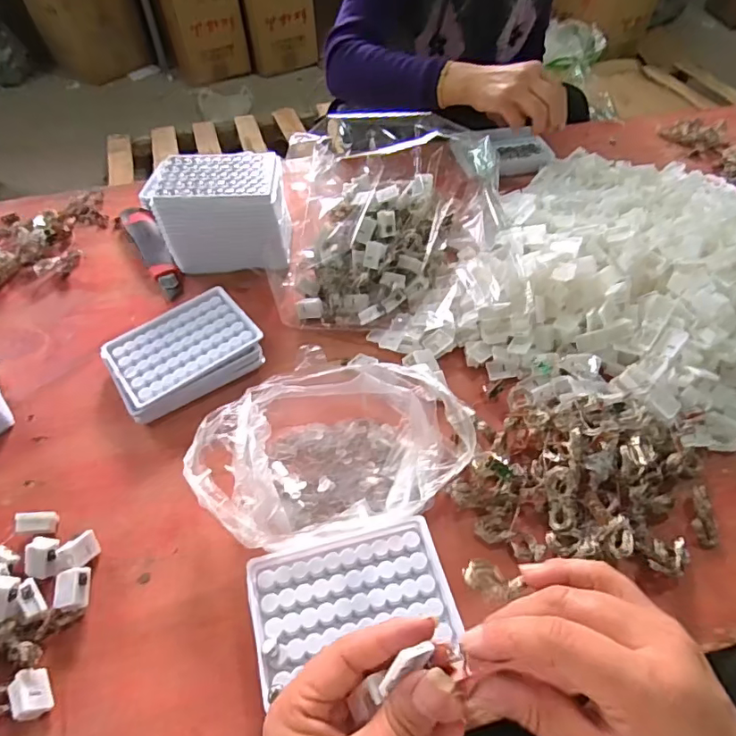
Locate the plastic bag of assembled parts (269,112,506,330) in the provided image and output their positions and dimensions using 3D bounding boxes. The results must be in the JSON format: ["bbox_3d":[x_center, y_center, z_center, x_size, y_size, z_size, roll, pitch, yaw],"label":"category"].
[{"bbox_3d":[0.018,-0.143,0.543,0.236,0.148,0.153,7,50,7],"label":"plastic bag of assembled parts"}]

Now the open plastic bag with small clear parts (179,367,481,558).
[{"bbox_3d":[-0.030,0.062,0.424,0.211,0.060,0.146,-15,52,-11],"label":"open plastic bag with small clear parts"}]

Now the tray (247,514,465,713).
[{"bbox_3d":[-0.011,0.161,0.359,0.130,0.033,0.086,-12,52,-9],"label":"tray"}]

